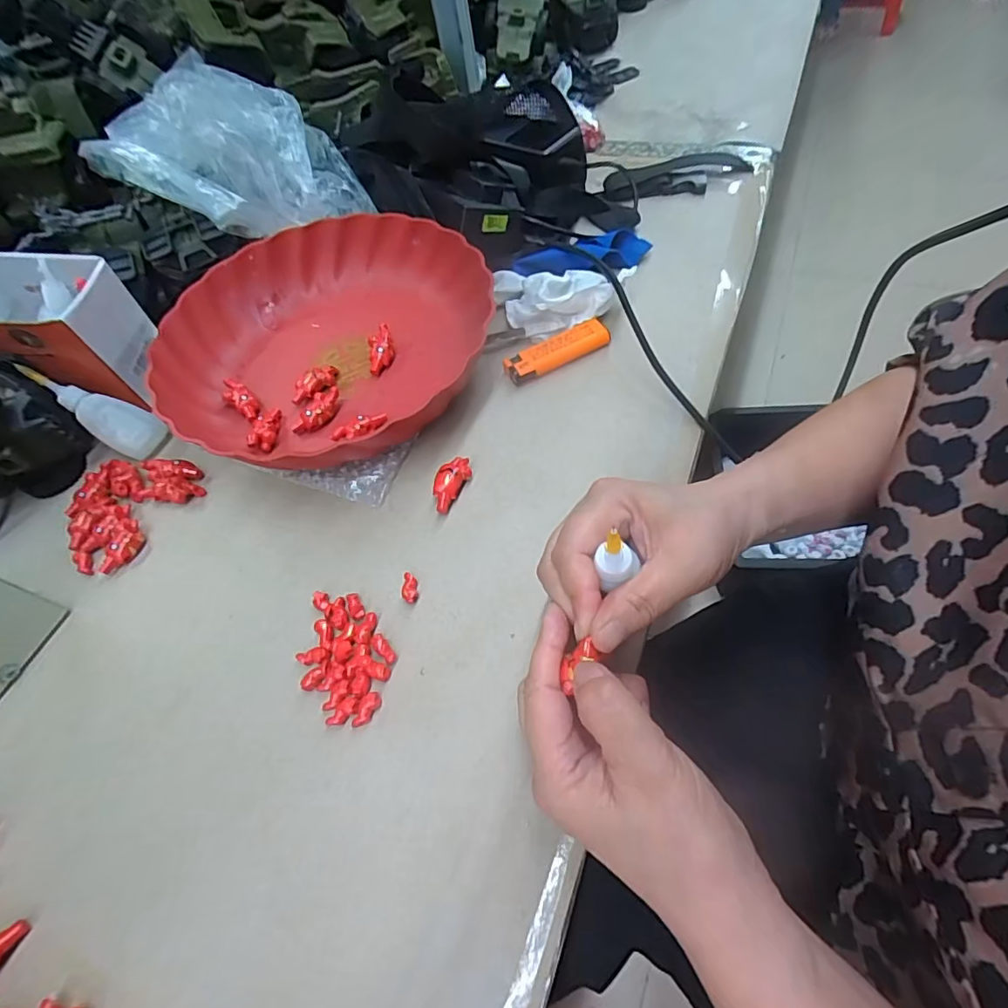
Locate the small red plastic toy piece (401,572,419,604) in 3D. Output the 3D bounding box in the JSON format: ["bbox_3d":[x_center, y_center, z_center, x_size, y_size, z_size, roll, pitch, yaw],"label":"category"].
[{"bbox_3d":[-0.055,0.049,0.300,0.009,0.008,0.019,-12,57,1],"label":"small red plastic toy piece"}]

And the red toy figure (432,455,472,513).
[{"bbox_3d":[-0.035,-0.014,0.331,0.018,0.011,0.038,22,64,21],"label":"red toy figure"}]

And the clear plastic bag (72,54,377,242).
[{"bbox_3d":[-0.233,-0.277,0.423,0.216,0.110,0.093,-15,56,-1],"label":"clear plastic bag"}]

